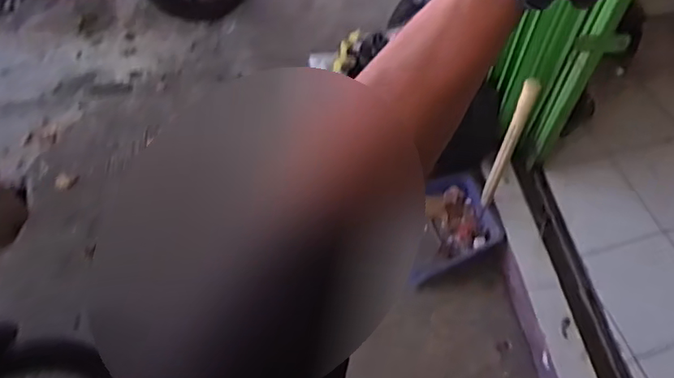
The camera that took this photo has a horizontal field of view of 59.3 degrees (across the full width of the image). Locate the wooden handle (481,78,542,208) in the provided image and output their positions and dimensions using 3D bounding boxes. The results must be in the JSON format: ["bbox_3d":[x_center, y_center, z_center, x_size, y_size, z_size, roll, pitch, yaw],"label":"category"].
[{"bbox_3d":[0.451,-0.108,1.576,0.038,0.511,0.033,20,56,11],"label":"wooden handle"}]

